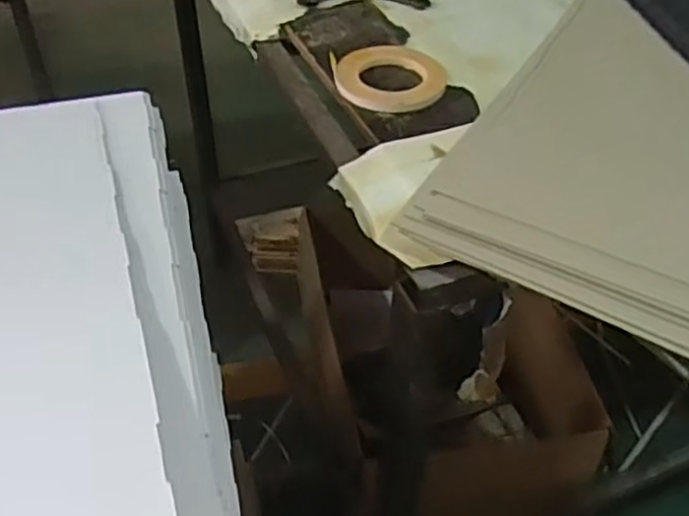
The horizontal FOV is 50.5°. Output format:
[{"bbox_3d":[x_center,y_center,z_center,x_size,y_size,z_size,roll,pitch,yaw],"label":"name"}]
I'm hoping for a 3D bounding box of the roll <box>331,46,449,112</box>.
[{"bbox_3d":[0.054,-0.204,0.825,0.126,0.018,0.126,1,44,-1],"label":"roll"}]

